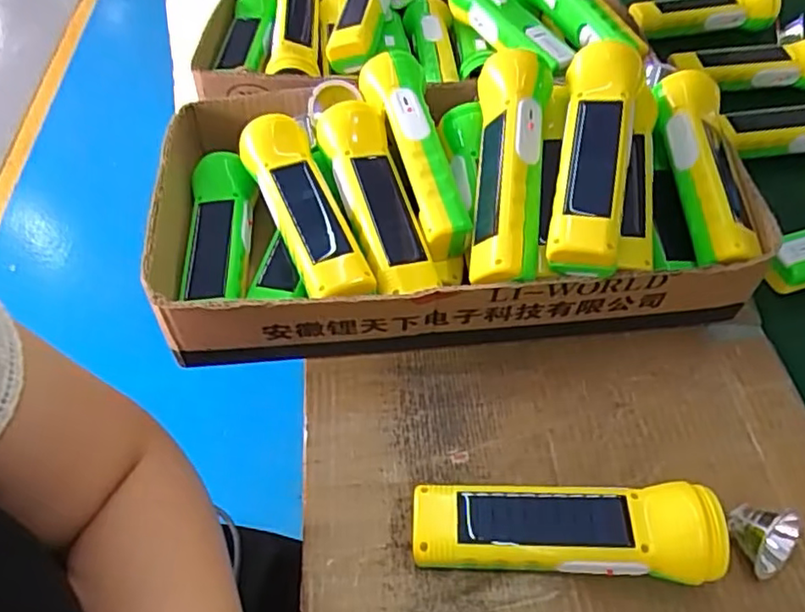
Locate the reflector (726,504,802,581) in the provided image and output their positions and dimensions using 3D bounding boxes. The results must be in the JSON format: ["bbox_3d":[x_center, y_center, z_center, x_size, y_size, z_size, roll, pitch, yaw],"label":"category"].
[{"bbox_3d":[0.207,0.132,0.355,0.039,0.038,0.025,-42,30,-14],"label":"reflector"}]

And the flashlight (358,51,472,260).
[{"bbox_3d":[0.010,-0.115,0.451,0.042,0.039,0.161,-14,70,-12],"label":"flashlight"}]

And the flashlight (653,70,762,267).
[{"bbox_3d":[0.227,-0.099,0.450,0.054,0.041,0.160,1,65,0],"label":"flashlight"}]

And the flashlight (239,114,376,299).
[{"bbox_3d":[-0.067,-0.066,0.425,0.043,0.043,0.160,-21,55,-16],"label":"flashlight"}]

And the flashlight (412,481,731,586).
[{"bbox_3d":[0.089,0.127,0.345,0.164,0.041,0.045,3,52,2],"label":"flashlight"}]

